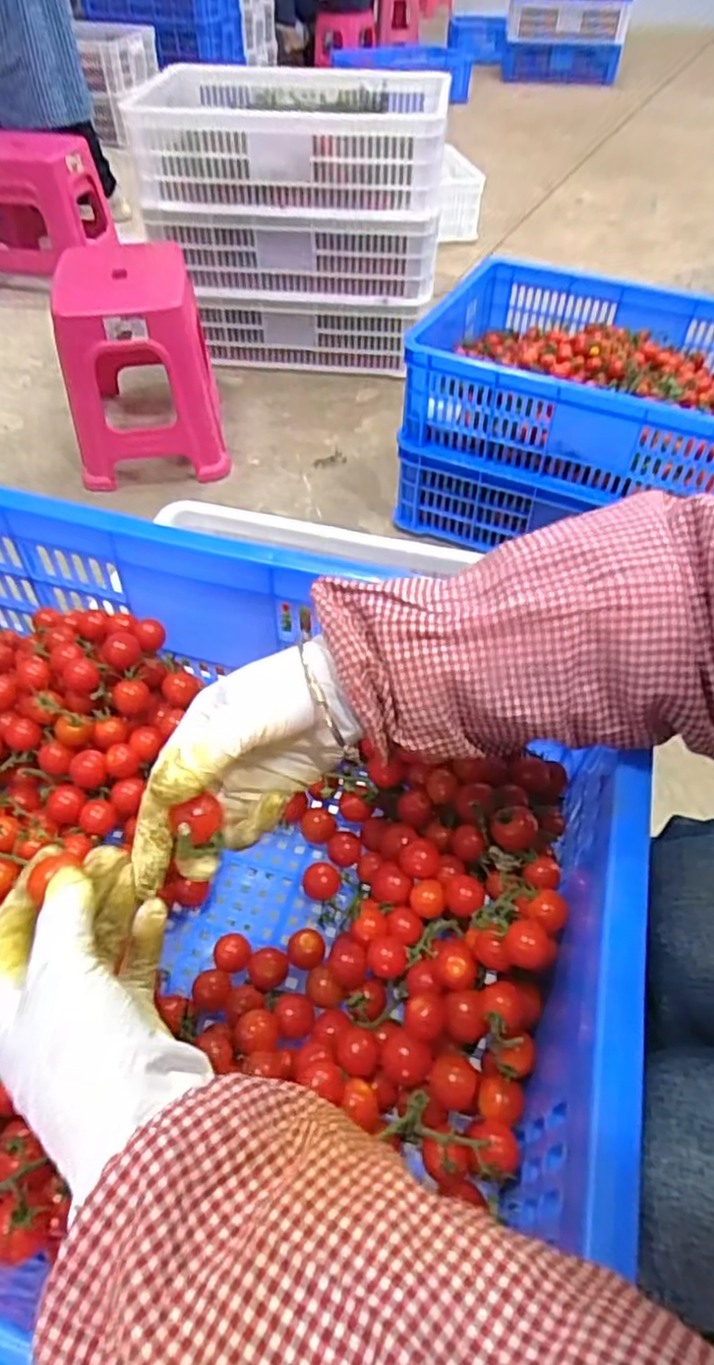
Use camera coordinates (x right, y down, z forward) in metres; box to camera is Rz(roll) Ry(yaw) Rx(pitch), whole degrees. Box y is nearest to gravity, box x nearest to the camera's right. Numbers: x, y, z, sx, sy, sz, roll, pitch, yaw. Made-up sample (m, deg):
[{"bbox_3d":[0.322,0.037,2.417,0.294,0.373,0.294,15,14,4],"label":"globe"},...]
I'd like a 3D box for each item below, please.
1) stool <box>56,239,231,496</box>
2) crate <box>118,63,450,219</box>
[{"bbox_3d":[-0.421,-0.609,1.339,0.264,0.331,0.323,-11,52,-10],"label":"stool"},{"bbox_3d":[-0.132,-1.158,1.480,0.606,0.171,0.483,5,50,3],"label":"crate"}]

